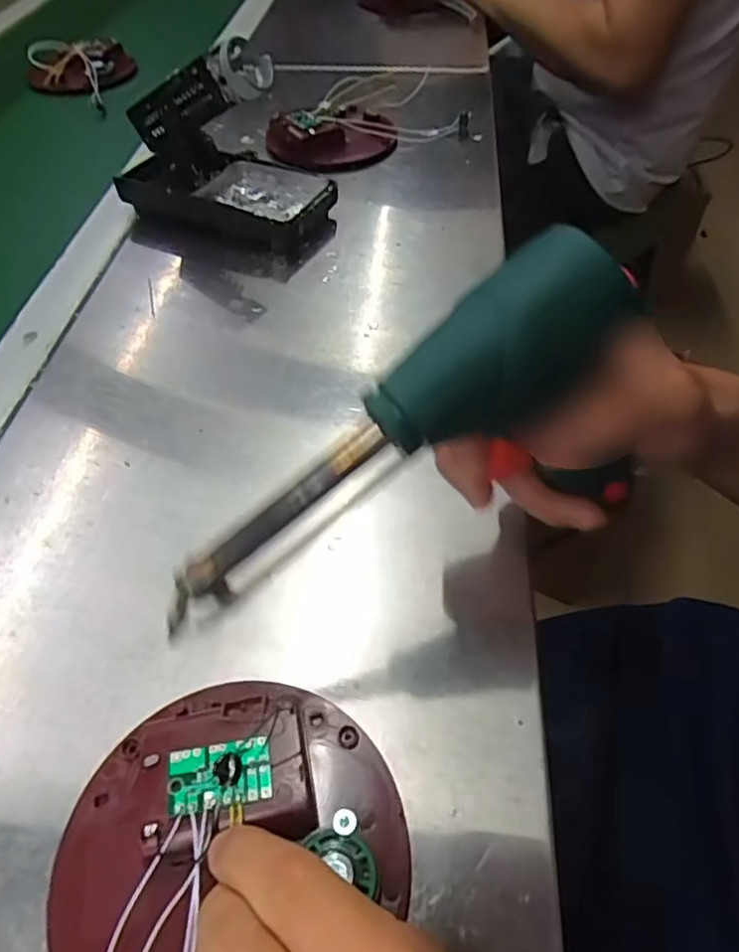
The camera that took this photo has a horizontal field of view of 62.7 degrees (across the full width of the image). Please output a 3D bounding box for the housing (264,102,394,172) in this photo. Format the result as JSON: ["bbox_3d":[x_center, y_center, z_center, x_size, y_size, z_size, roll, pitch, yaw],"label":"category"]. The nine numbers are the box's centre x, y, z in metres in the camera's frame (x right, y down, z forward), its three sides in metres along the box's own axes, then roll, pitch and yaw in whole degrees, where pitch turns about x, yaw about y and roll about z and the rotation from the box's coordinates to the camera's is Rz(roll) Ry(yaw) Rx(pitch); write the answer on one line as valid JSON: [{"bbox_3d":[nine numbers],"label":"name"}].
[{"bbox_3d":[-0.033,-0.320,0.565,0.114,0.022,0.097,-27,55,-19],"label":"housing"}]

